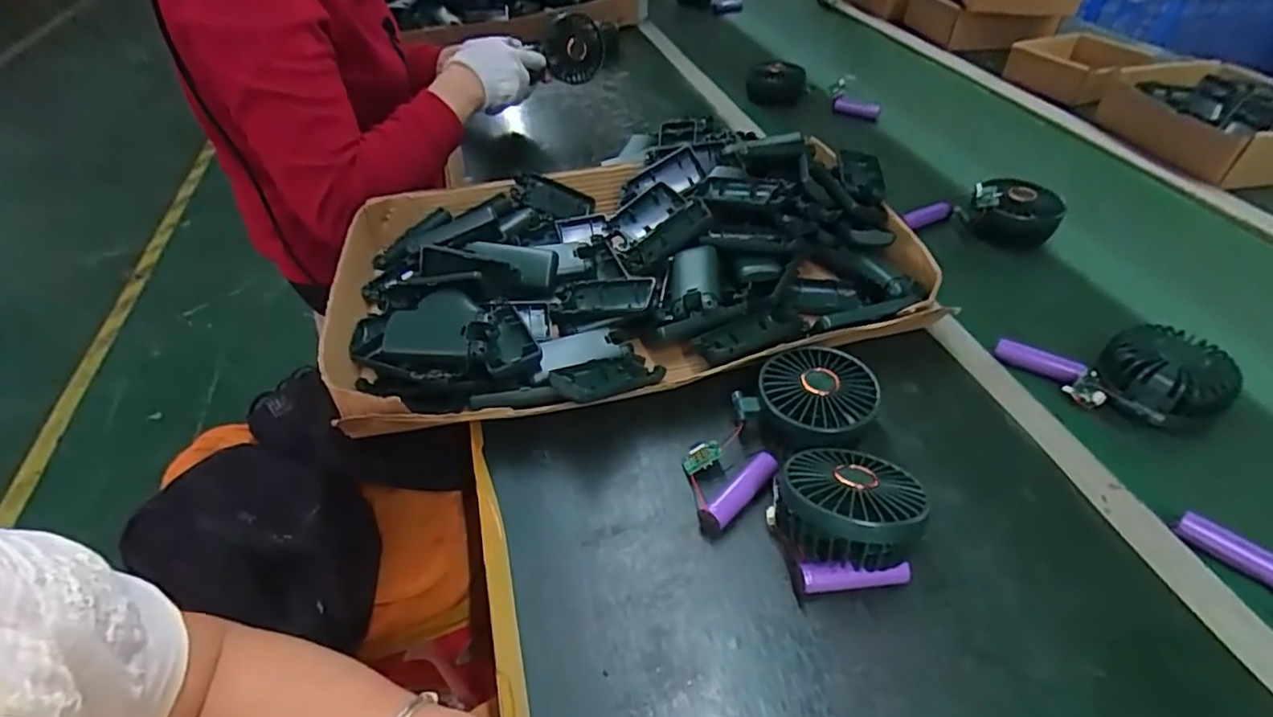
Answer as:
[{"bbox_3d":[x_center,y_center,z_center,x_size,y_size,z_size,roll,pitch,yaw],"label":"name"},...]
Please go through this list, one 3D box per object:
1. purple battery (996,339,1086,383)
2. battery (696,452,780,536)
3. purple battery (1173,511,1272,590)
[{"bbox_3d":[0.338,0.002,0.522,0.064,0.015,0.021,31,53,31],"label":"purple battery"},{"bbox_3d":[0.074,0.095,0.438,0.071,0.021,0.017,-33,50,-27],"label":"battery"},{"bbox_3d":[0.383,0.123,0.392,0.017,0.012,0.068,-31,50,-26],"label":"purple battery"}]

